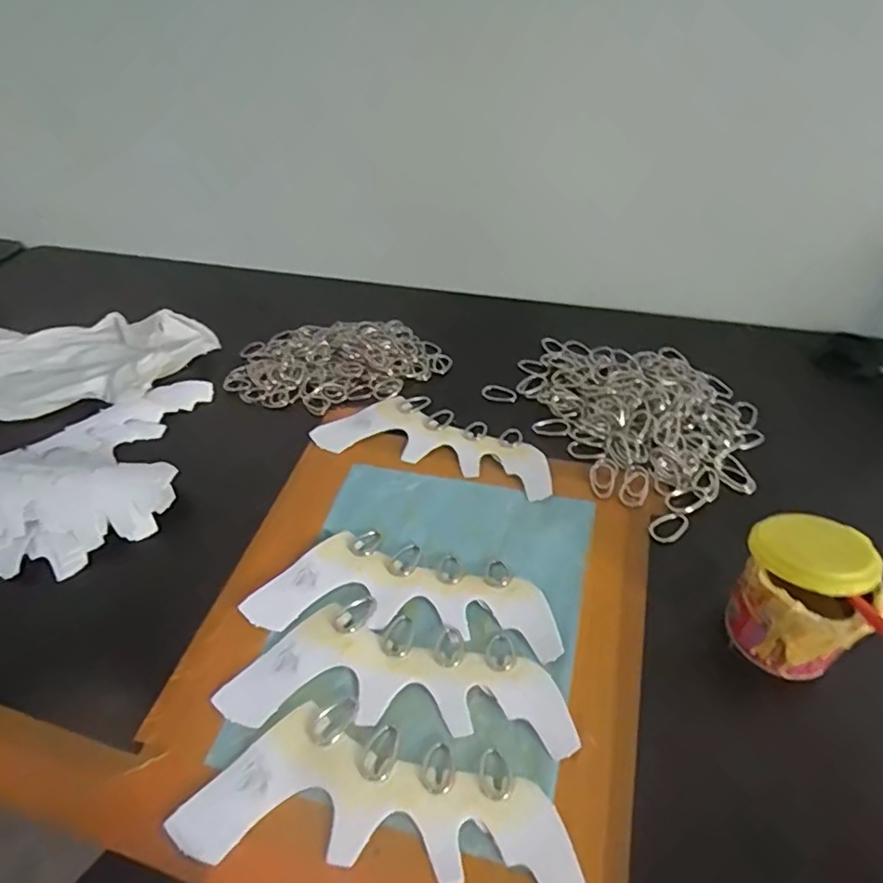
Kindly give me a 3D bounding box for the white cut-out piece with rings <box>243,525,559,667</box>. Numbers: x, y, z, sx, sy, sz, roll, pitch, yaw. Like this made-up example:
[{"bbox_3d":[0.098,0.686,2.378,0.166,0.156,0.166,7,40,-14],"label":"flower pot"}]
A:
[{"bbox_3d":[-0.026,0.106,0.420,0.215,0.009,0.081,5,47,10],"label":"white cut-out piece with rings"}]

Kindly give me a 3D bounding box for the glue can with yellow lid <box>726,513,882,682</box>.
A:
[{"bbox_3d":[0.219,0.098,0.363,0.067,0.093,0.070,-3,46,3],"label":"glue can with yellow lid"}]

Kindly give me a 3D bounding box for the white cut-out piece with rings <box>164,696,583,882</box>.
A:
[{"bbox_3d":[-0.034,0.198,0.328,0.214,0.004,0.084,3,46,8],"label":"white cut-out piece with rings"}]

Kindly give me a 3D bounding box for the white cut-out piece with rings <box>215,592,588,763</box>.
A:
[{"bbox_3d":[-0.028,0.148,0.379,0.216,0.009,0.081,3,46,8],"label":"white cut-out piece with rings"}]

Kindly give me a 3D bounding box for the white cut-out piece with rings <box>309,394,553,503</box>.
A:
[{"bbox_3d":[-0.004,0.000,0.526,0.217,0.005,0.087,17,50,20],"label":"white cut-out piece with rings"}]

